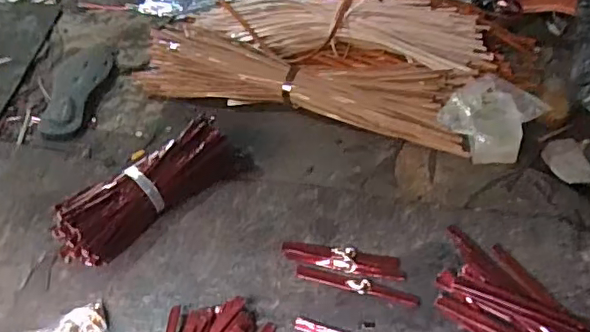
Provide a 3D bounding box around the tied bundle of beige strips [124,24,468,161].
[{"bbox_3d":[-0.001,-0.138,0.910,0.540,0.044,0.128,15,51,13],"label":"tied bundle of beige strips"}]

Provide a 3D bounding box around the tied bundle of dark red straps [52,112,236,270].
[{"bbox_3d":[-0.195,0.029,0.766,0.259,0.059,0.075,-38,56,-21],"label":"tied bundle of dark red straps"}]

